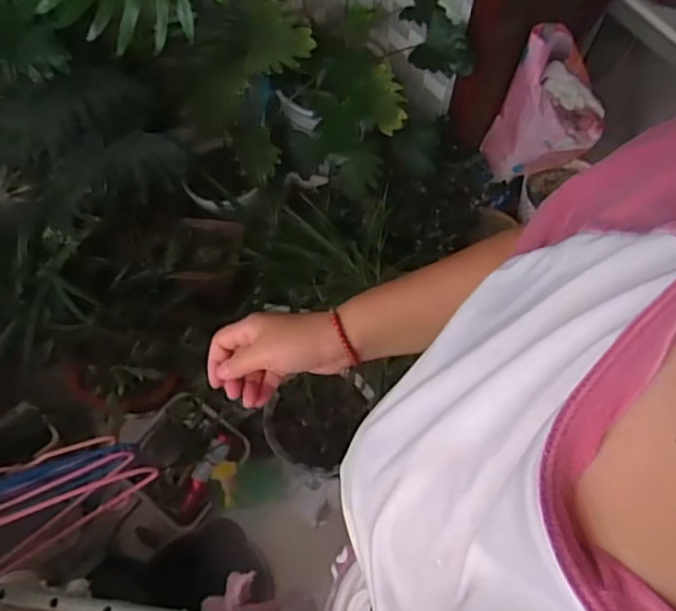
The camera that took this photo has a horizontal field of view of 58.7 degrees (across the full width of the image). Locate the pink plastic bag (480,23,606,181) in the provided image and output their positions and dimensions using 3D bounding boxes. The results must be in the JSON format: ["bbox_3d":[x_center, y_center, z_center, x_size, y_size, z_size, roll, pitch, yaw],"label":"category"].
[{"bbox_3d":[0.517,-0.486,1.465,0.264,0.331,0.182,-14,64,-8],"label":"pink plastic bag"}]

